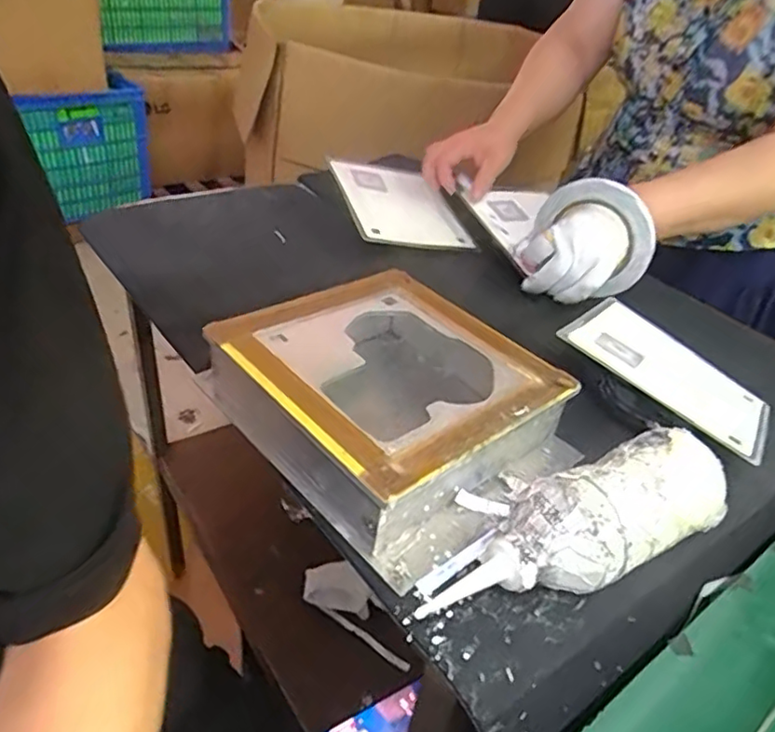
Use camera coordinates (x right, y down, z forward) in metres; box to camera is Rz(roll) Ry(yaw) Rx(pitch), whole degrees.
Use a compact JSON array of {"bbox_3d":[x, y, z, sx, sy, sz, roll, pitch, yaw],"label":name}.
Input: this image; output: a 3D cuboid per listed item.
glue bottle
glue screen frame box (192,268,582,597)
[{"bbox_3d":[0.115,0.100,0.383,0.218,0.066,0.069,-11,39,-24],"label":"glue bottle"},{"bbox_3d":[0.009,0.025,0.483,0.204,0.072,0.236,-24,46,-36],"label":"glue screen frame box"}]

